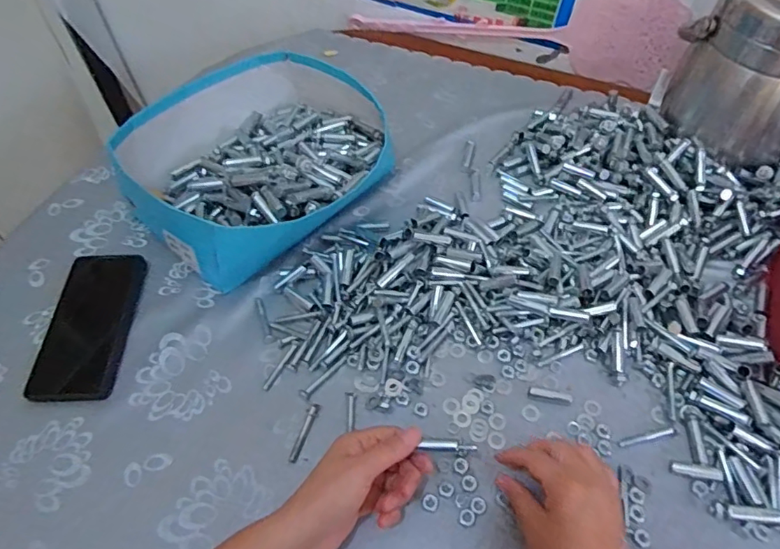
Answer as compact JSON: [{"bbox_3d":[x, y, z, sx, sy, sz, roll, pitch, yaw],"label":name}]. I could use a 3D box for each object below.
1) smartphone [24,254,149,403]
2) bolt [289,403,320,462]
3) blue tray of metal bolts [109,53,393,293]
[{"bbox_3d":[-0.306,0.049,0.541,0.080,0.005,0.170,1,54,-5],"label":"smartphone"},{"bbox_3d":[-0.078,0.143,0.476,0.010,0.006,0.055,17,55,11],"label":"bolt"},{"bbox_3d":[-0.152,-0.140,0.638,0.255,0.121,0.294,39,62,24],"label":"blue tray of metal bolts"}]

